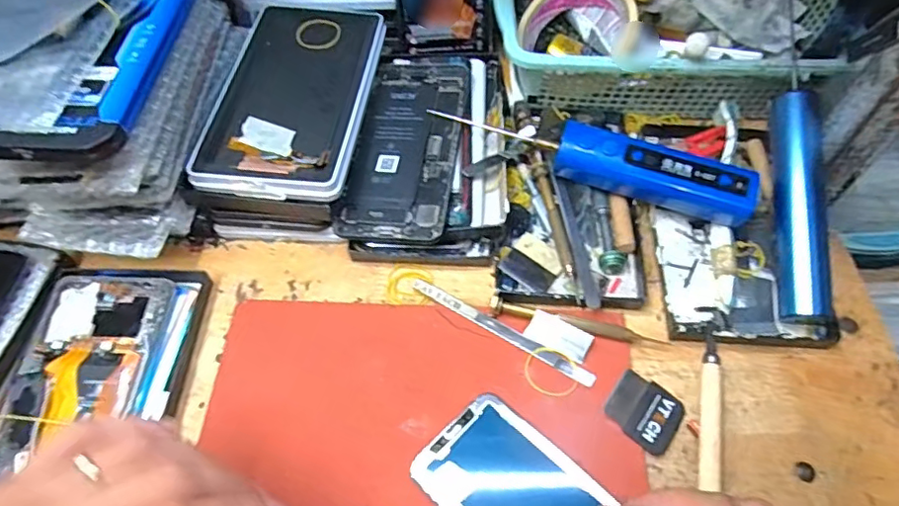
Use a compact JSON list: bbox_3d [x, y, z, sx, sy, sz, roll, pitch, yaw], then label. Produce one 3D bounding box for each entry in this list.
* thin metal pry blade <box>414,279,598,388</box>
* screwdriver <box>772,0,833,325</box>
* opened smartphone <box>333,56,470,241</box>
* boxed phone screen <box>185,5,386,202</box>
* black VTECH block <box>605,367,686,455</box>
[{"bbox_3d":[0.033,0.048,0.358,0.129,0.004,0.009,28,62,17],"label":"thin metal pry blade"},{"bbox_3d":[0.234,-0.056,0.371,0.027,0.021,0.203,5,78,0],"label":"screwdriver"},{"bbox_3d":[-0.028,-0.086,0.416,0.076,0.009,0.169,6,64,10],"label":"opened smartphone"},{"bbox_3d":[-0.111,-0.114,0.413,0.102,0.030,0.179,7,57,2],"label":"boxed phone screen"},{"bbox_3d":[0.116,0.092,0.330,0.040,0.004,0.038,31,63,18],"label":"black VTECH block"}]

